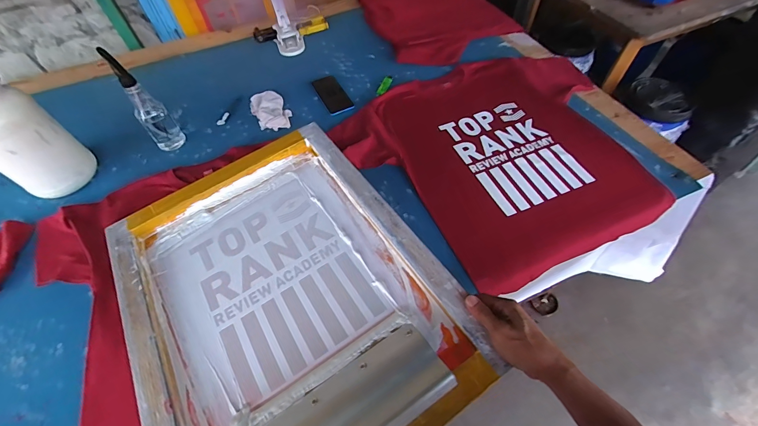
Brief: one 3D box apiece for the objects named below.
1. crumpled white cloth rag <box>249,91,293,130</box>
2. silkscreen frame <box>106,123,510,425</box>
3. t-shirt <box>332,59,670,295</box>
[{"bbox_3d":[-0.304,-0.291,0.947,0.092,0.035,0.154,-26,60,-14],"label":"crumpled white cloth rag"},{"bbox_3d":[-0.167,0.117,0.554,0.452,0.053,0.601,-32,55,-14],"label":"silkscreen frame"},{"bbox_3d":[0.315,-0.163,0.864,0.712,0.055,0.616,-23,63,-10],"label":"t-shirt"}]

